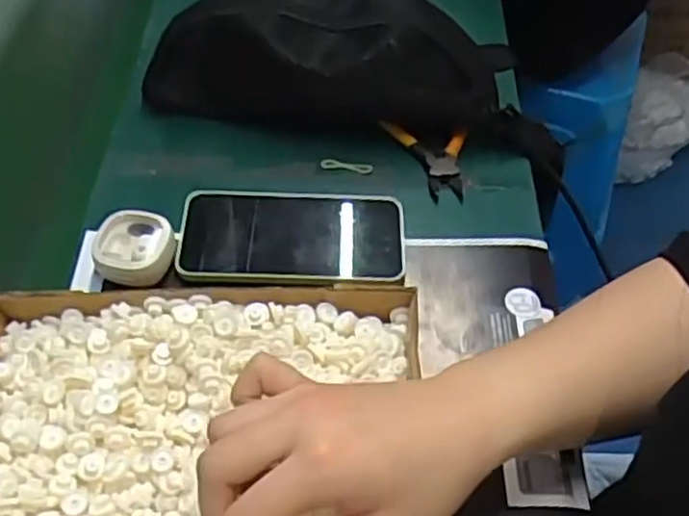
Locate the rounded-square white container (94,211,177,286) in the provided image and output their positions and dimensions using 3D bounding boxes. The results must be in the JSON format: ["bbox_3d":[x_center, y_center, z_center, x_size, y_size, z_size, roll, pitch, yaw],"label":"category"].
[{"bbox_3d":[-0.146,-0.006,0.499,0.053,0.023,0.048,14,54,8],"label":"rounded-square white container"}]

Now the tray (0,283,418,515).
[{"bbox_3d":[-0.083,0.101,0.407,0.258,0.046,0.171,-3,53,-4],"label":"tray"}]

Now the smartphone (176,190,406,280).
[{"bbox_3d":[-0.038,-0.016,0.525,0.163,0.011,0.078,-1,53,-3],"label":"smartphone"}]

